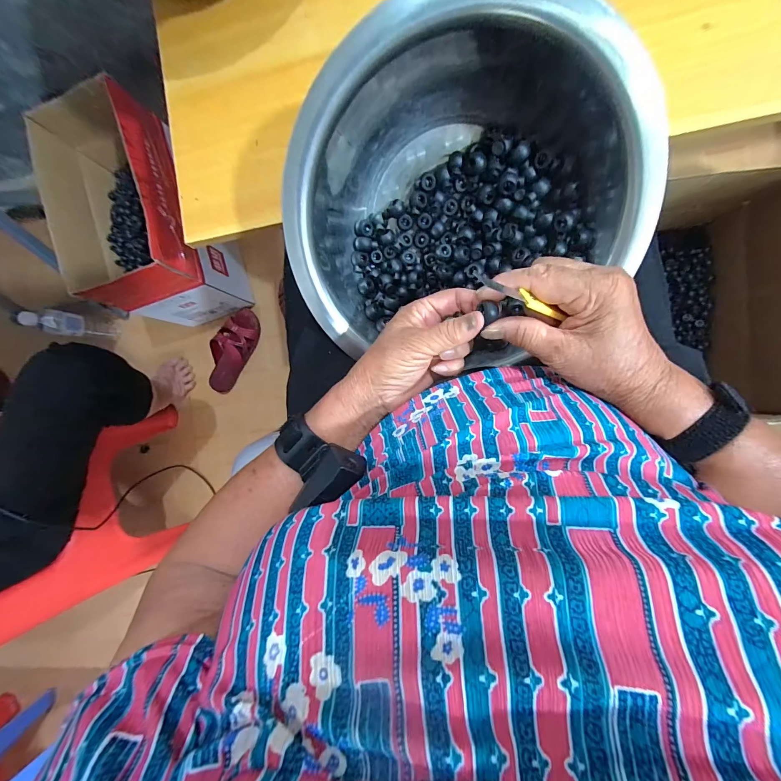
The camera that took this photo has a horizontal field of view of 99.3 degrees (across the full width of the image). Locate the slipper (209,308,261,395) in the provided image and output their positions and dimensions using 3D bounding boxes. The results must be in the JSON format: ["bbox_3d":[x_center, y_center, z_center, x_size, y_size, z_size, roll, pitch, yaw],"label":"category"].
[{"bbox_3d":[-0.432,-0.108,0.909,0.090,0.058,0.236,32,95,8],"label":"slipper"}]

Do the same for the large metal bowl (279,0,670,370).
[{"bbox_3d":[0.051,-0.132,0.282,0.244,0.150,0.273,44,97,6],"label":"large metal bowl"}]

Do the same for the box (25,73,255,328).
[{"bbox_3d":[-0.557,-0.399,0.776,0.241,0.295,0.422,-20,87,9],"label":"box"}]

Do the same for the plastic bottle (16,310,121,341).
[{"bbox_3d":[-0.849,-0.175,0.896,0.060,0.211,0.060,6,91,9],"label":"plastic bottle"}]

